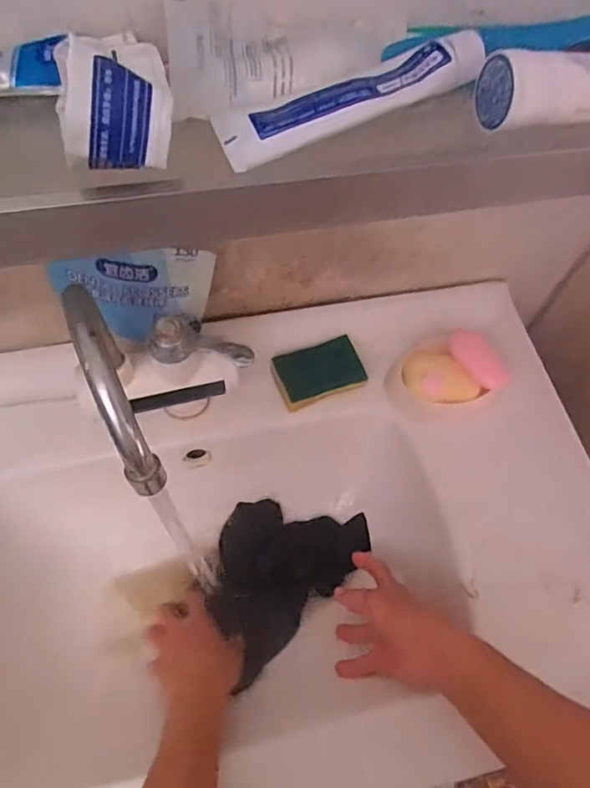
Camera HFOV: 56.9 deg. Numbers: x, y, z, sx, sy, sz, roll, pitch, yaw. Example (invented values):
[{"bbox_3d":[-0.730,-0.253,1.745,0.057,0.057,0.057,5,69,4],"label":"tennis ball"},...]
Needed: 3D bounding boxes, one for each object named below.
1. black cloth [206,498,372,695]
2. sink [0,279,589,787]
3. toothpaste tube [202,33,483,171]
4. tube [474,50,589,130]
[{"bbox_3d":[-0.021,0.193,0.638,0.142,0.031,0.201,42,69,16],"label":"black cloth"},{"bbox_3d":[-0.095,0.168,0.589,0.822,0.160,0.484,-9,65,-8],"label":"sink"},{"bbox_3d":[0.031,-0.177,0.316,0.157,0.033,0.044,-23,67,-14],"label":"toothpaste tube"},{"bbox_3d":[0.194,-0.192,0.325,0.166,0.033,0.055,-10,65,-8],"label":"tube"}]

